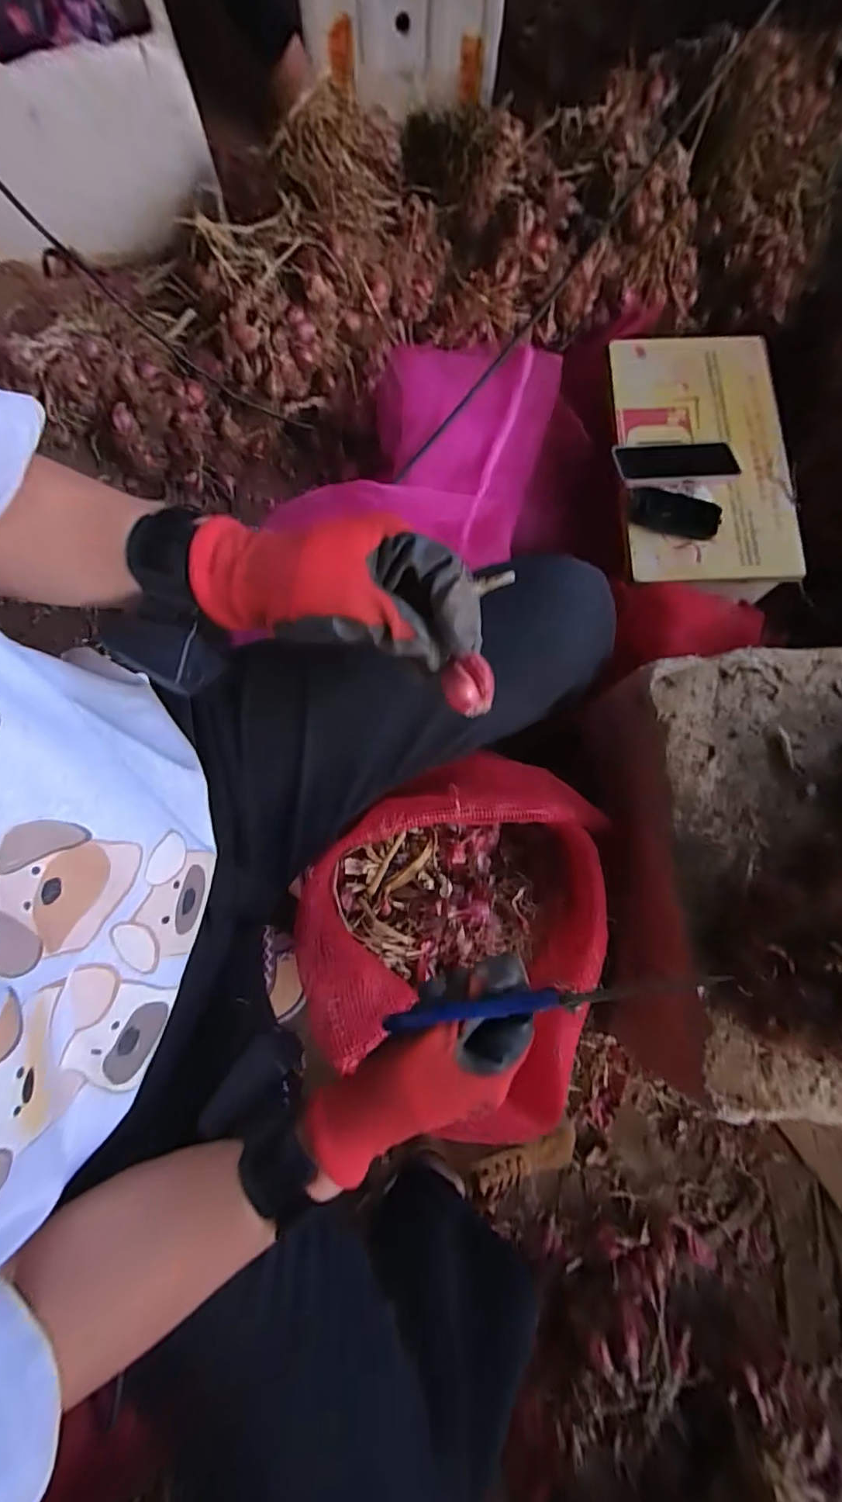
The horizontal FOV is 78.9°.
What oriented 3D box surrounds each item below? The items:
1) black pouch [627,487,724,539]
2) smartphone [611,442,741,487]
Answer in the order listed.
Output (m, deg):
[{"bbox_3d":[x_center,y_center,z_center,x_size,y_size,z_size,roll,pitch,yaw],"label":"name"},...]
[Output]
[{"bbox_3d":[0.340,-0.320,0.690,0.116,0.010,0.055,15,95,7],"label":"black pouch"},{"bbox_3d":[0.359,-0.407,0.721,0.172,0.011,0.089,-4,62,-2],"label":"smartphone"}]

